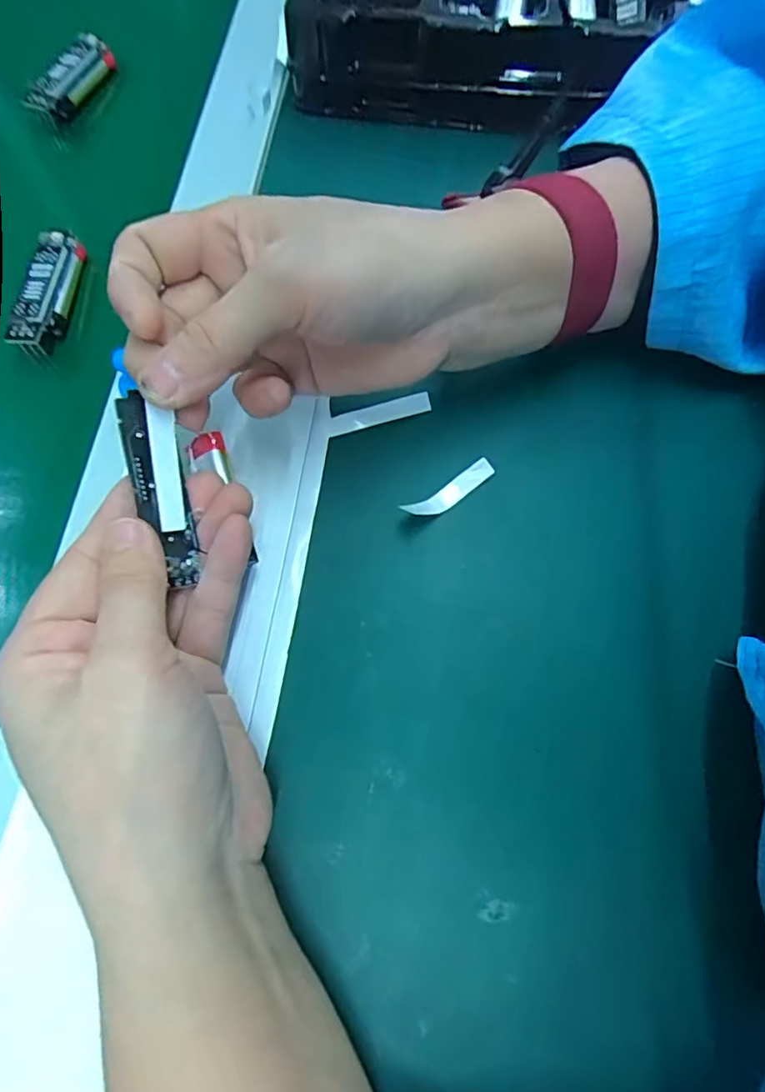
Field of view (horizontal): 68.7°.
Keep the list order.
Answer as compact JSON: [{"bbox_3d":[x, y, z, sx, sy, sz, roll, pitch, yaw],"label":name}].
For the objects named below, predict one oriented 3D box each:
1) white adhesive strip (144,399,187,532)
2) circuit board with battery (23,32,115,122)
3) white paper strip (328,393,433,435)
[{"bbox_3d":[-0.070,-0.025,0.183,0.009,0.004,0.040,-8,94,-44],"label":"white adhesive strip"},{"bbox_3d":[-0.174,-0.264,0.316,0.018,0.016,0.059,19,71,8],"label":"circuit board with battery"},{"bbox_3d":[-0.001,-0.057,0.242,0.046,0.004,0.009,-17,89,-10],"label":"white paper strip"}]

